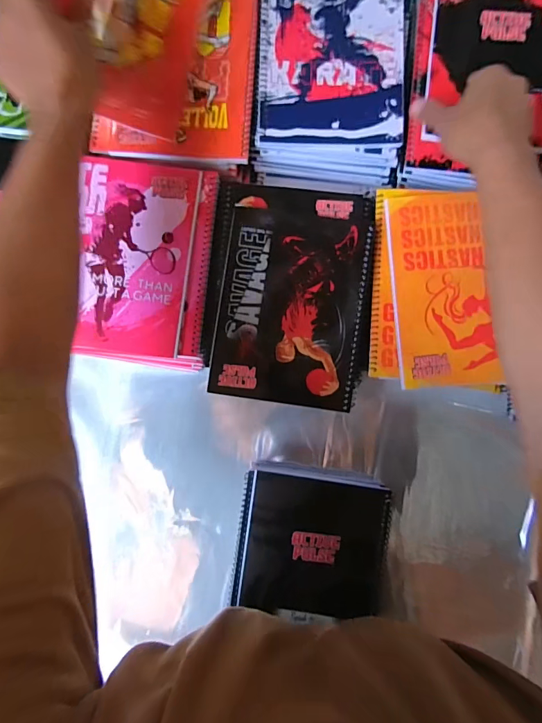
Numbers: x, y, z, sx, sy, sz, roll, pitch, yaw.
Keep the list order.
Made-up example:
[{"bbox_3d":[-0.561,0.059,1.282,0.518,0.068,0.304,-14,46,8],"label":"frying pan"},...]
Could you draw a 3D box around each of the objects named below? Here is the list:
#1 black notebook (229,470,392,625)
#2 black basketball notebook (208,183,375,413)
[{"bbox_3d":[0.043,0.200,0.422,0.156,0.009,0.145,8,88,1],"label":"black notebook"},{"bbox_3d":[0.022,-0.070,0.406,0.145,0.009,0.223,7,88,1],"label":"black basketball notebook"}]

